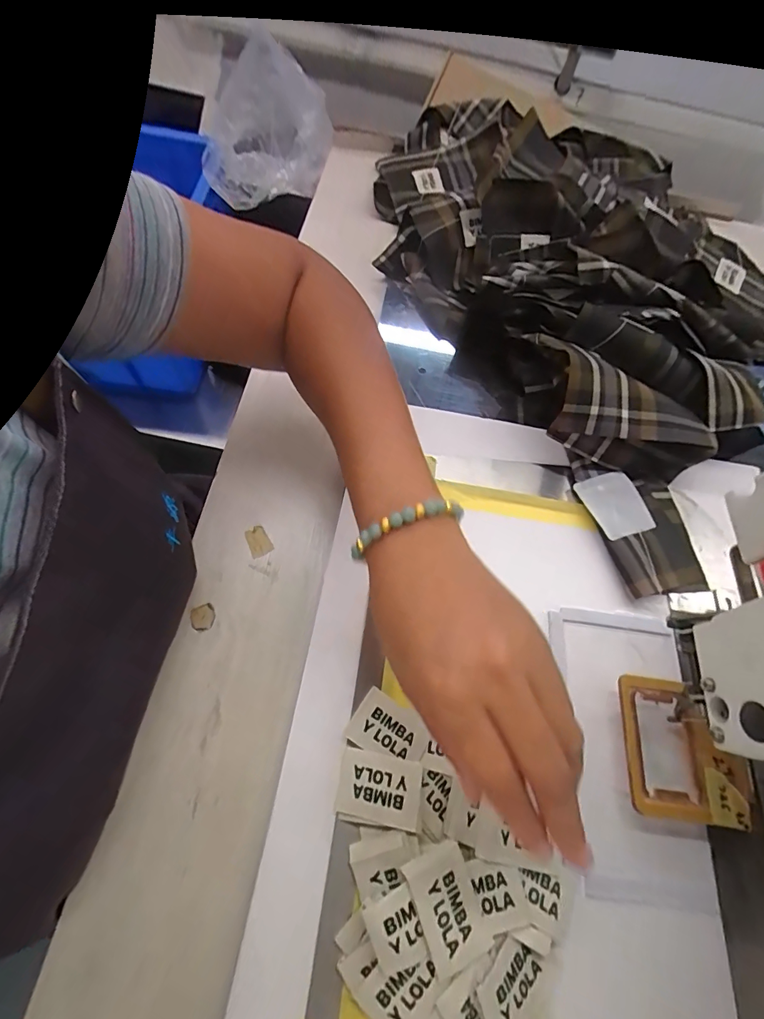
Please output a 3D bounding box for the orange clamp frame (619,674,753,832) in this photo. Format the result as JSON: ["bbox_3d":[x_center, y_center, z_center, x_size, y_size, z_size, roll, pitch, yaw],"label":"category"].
[{"bbox_3d":[0.197,0.156,0.275,0.073,0.010,0.081,6,65,1],"label":"orange clamp frame"}]

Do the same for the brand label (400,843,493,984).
[{"bbox_3d":[0.036,0.215,0.228,0.034,0.006,0.051,-15,73,-27],"label":"brand label"}]

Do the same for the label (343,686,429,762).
[{"bbox_3d":[0.005,0.143,0.270,0.048,0.004,0.034,32,72,5],"label":"label"}]

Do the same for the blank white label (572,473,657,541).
[{"bbox_3d":[0.204,-0.004,0.362,0.061,0.009,0.056,-9,59,-18],"label":"blank white label"}]

